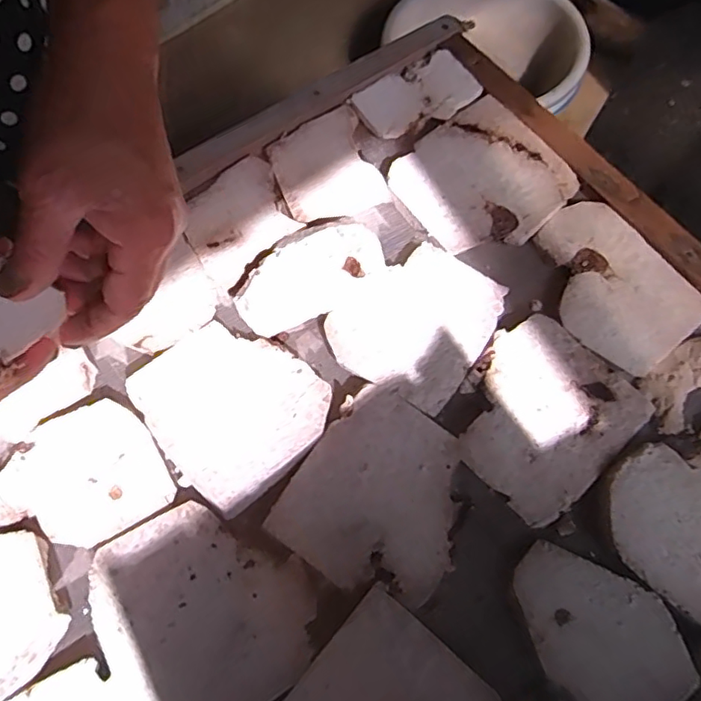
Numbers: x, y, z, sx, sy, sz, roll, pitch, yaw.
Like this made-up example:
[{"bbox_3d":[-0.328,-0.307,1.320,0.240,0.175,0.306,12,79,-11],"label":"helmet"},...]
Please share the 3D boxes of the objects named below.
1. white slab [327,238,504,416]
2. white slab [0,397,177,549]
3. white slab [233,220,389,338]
[{"bbox_3d":[0.046,-0.020,0.395,0.091,0.010,0.107,36,72,12],"label":"white slab"},{"bbox_3d":[-0.163,0.077,0.347,0.093,0.019,0.078,-30,72,-12],"label":"white slab"},{"bbox_3d":[-0.029,-0.053,0.393,0.103,0.013,0.059,-33,72,-13],"label":"white slab"}]

